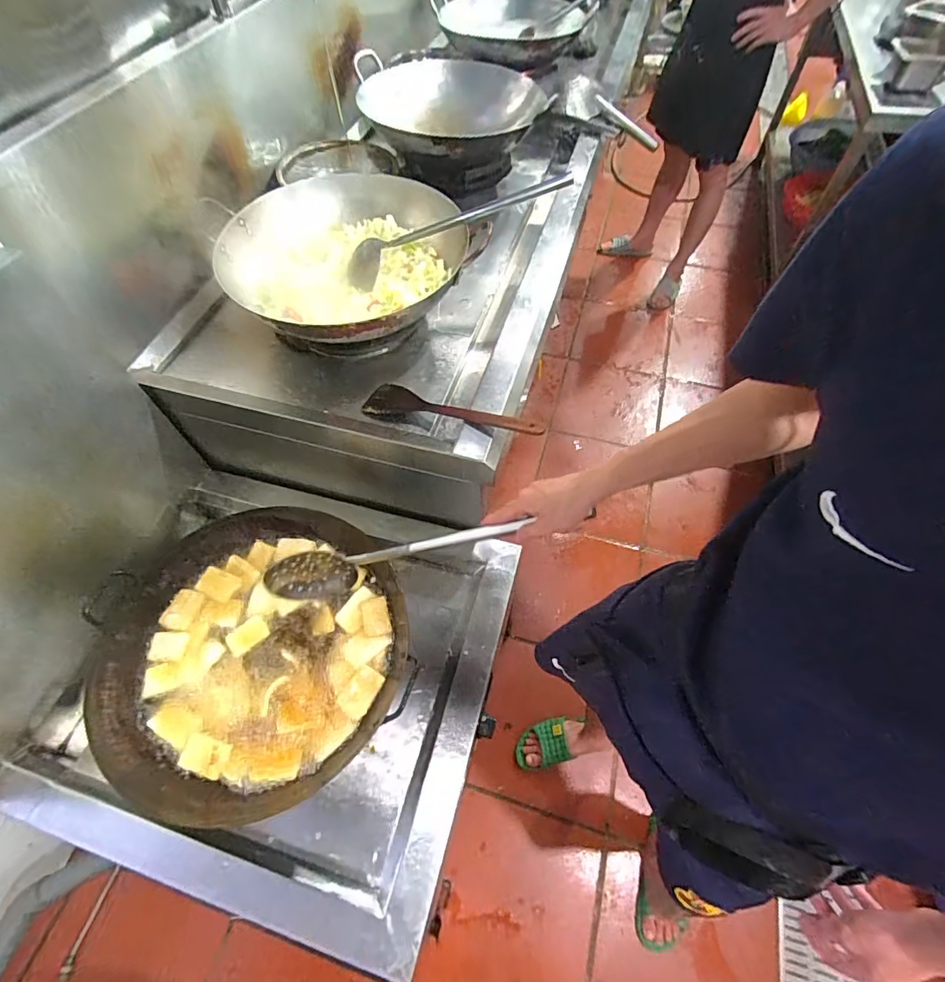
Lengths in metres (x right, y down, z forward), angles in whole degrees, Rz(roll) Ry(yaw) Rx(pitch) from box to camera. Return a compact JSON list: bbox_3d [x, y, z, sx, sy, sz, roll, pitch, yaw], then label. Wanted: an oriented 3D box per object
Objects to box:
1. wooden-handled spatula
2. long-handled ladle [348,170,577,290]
[{"bbox_3d":[-0.042,-0.141,0.866,0.345,0.025,0.076,15,57,25],"label":"wooden-handled spatula"},{"bbox_3d":[-0.030,-0.559,1.004,0.515,0.069,0.076,-22,60,2],"label":"long-handled ladle"}]

